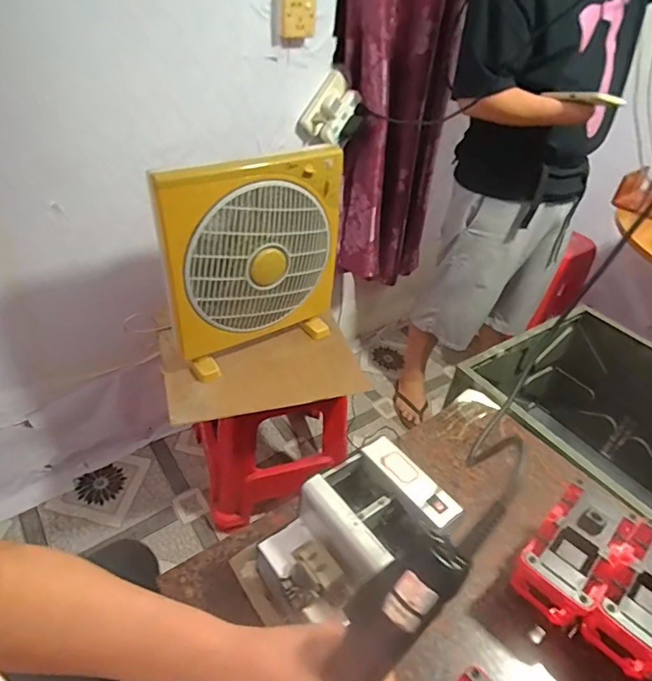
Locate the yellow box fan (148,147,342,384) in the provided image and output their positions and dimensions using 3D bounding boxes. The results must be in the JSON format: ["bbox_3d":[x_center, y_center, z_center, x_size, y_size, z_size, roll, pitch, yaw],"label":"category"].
[{"bbox_3d":[-0.146,-0.163,1.006,0.392,0.423,0.103,-25,47,-35],"label":"yellow box fan"}]

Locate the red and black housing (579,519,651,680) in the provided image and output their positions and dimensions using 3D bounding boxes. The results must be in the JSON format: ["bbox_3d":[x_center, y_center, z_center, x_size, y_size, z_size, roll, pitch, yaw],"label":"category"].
[{"bbox_3d":[0.347,0.283,0.529,0.151,0.094,0.089,-25,47,-35],"label":"red and black housing"}]

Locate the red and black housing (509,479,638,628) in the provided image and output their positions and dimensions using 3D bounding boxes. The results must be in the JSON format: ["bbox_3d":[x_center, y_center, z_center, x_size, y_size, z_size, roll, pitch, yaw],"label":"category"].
[{"bbox_3d":[0.287,0.251,0.559,0.150,0.092,0.084,-25,47,-34],"label":"red and black housing"}]

